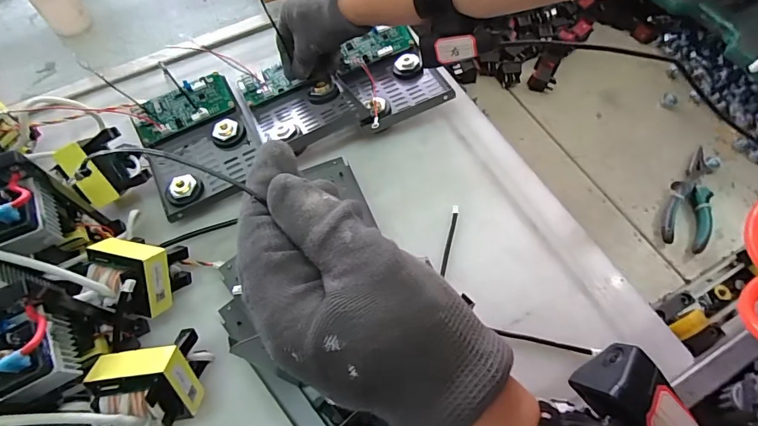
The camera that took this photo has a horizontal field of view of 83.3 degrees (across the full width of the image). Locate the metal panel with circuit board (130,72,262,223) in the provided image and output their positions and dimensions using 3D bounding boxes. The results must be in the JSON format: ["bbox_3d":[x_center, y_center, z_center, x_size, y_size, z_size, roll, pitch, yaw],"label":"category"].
[{"bbox_3d":[-0.199,-0.077,0.473,0.115,0.042,0.153,-24,65,-12],"label":"metal panel with circuit board"}]

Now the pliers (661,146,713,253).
[{"bbox_3d":[0.391,-0.018,0.535,0.050,0.023,0.144,22,65,10],"label":"pliers"}]

